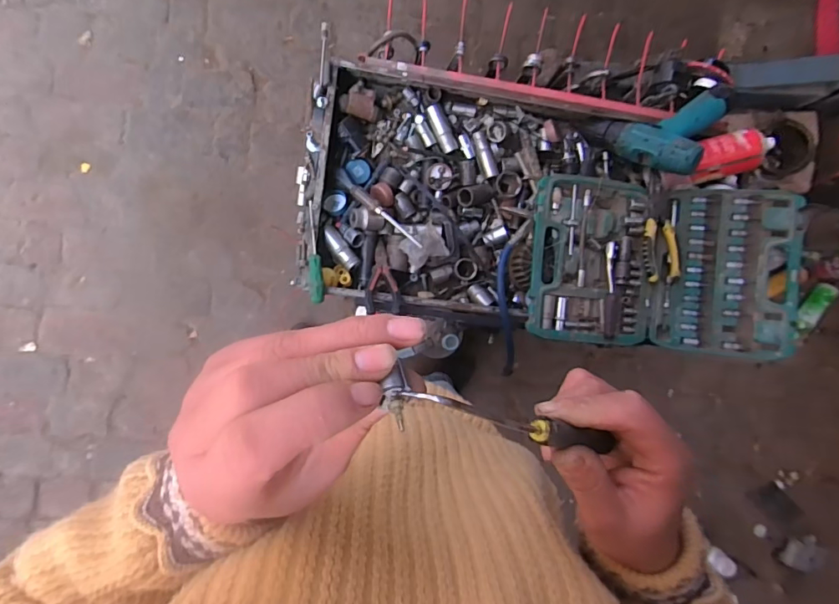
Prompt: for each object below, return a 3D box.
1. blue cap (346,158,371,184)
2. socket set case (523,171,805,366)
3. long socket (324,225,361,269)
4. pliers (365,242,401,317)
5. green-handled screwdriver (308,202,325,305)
[{"bbox_3d":[-0.092,-0.204,0.742,0.035,0.007,0.037,0,90,-7],"label":"blue cap"},{"bbox_3d":[0.355,-0.055,0.710,0.371,0.054,0.250,6,90,7],"label":"socket set case"},{"bbox_3d":[-0.123,-0.083,0.737,0.026,0.028,0.076,-39,95,-5],"label":"long socket"},{"bbox_3d":[-0.058,-0.037,0.725,0.049,0.023,0.121,-3,63,-7],"label":"pliers"},{"bbox_3d":[-0.153,-0.072,0.692,0.020,0.020,0.146,-6,91,-7],"label":"green-handled screwdriver"}]

